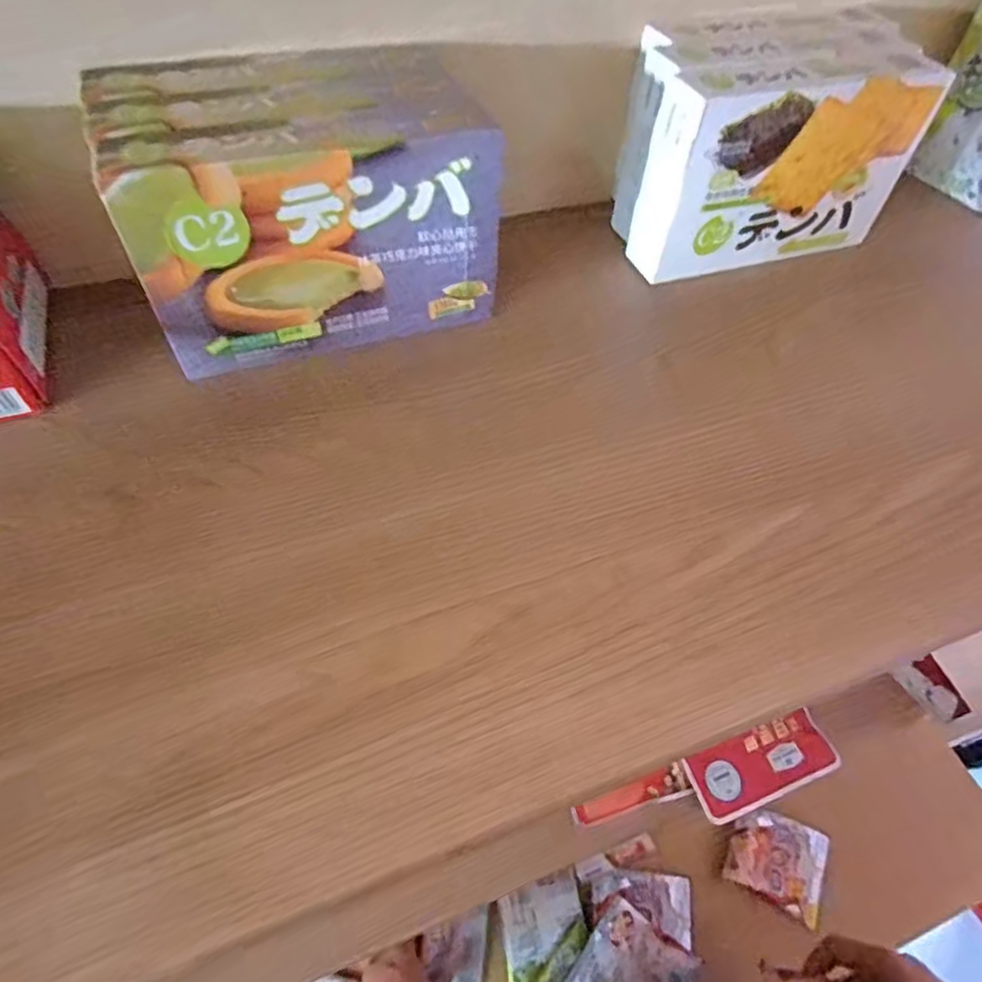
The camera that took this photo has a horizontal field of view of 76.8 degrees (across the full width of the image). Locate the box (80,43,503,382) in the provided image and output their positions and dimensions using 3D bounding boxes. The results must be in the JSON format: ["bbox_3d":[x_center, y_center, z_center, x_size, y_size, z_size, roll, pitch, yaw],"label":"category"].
[{"bbox_3d":[-0.080,-0.126,0.277,0.143,0.089,0.086,-17,55,-16],"label":"box"}]

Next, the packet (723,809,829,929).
[{"bbox_3d":[0.352,0.449,0.759,0.111,0.012,0.097,22,54,13],"label":"packet"}]

